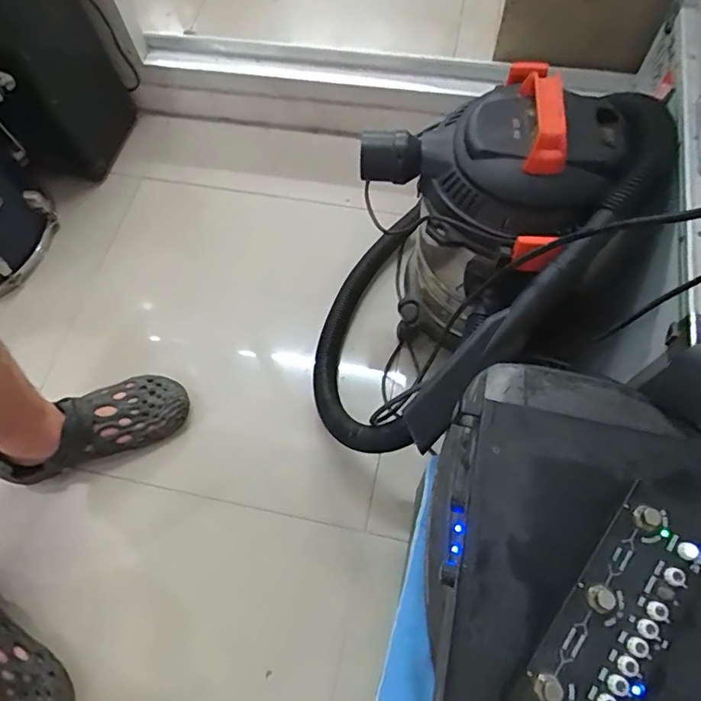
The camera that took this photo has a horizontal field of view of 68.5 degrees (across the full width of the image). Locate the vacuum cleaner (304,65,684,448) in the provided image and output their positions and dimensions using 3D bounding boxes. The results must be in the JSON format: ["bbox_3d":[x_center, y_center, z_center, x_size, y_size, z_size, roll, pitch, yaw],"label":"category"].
[{"bbox_3d":[0.139,-0.105,0.725,0.306,0.393,0.473,34,72,17],"label":"vacuum cleaner"}]

